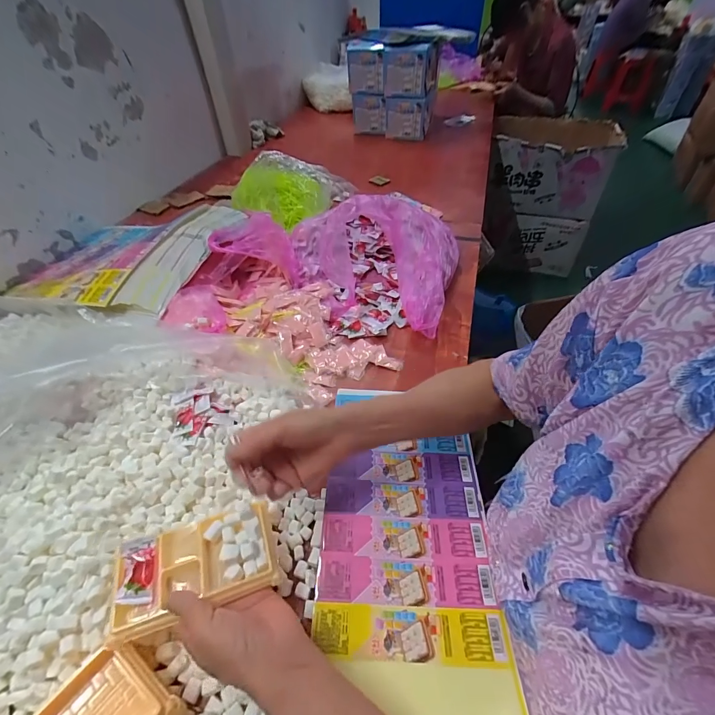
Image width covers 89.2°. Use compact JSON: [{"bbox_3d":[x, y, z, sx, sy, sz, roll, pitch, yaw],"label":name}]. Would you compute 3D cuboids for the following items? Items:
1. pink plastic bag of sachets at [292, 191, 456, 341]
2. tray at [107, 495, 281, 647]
[{"bbox_3d":[0.029,-0.193,0.689,0.302,0.105,0.347,13,46,15],"label":"pink plastic bag of sachets"},{"bbox_3d":[-0.145,0.187,0.327,0.137,0.026,0.074,-16,46,-15],"label":"tray"}]

